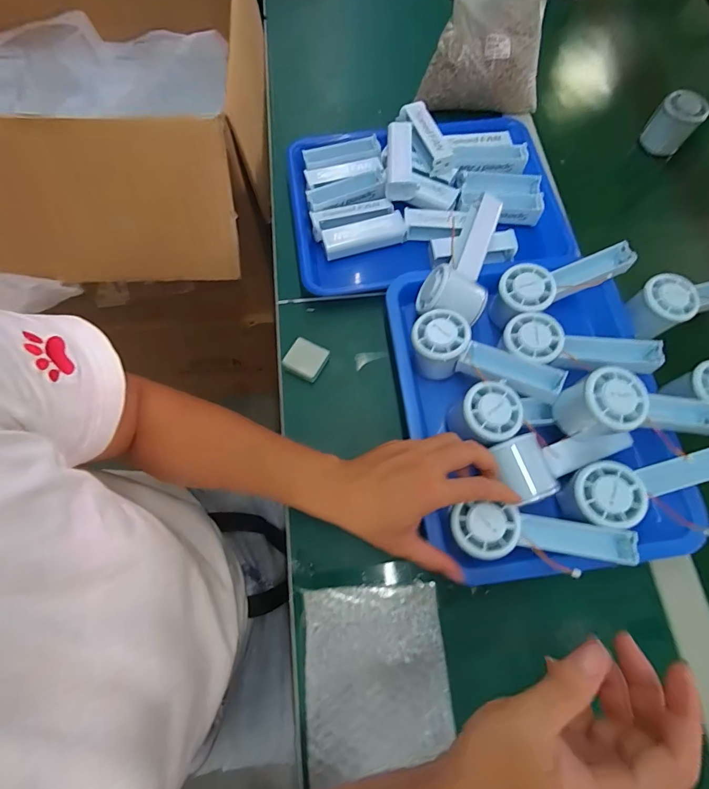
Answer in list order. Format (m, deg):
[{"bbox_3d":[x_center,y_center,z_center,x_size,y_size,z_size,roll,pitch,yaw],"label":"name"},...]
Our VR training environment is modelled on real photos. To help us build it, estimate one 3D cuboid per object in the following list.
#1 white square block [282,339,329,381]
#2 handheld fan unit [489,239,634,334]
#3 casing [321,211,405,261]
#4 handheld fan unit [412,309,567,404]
[{"bbox_3d":[-0.055,-0.039,0.448,0.041,0.019,0.038,28,72,8],"label":"white square block"},{"bbox_3d":[0.225,-0.124,0.442,0.169,0.044,0.063,-25,73,-10],"label":"handheld fan unit"},{"bbox_3d":[0.012,-0.196,0.493,0.101,0.021,0.031,-14,71,-7],"label":"casing"},{"bbox_3d":[0.131,-0.033,0.411,0.152,0.054,0.058,23,71,6],"label":"handheld fan unit"}]

